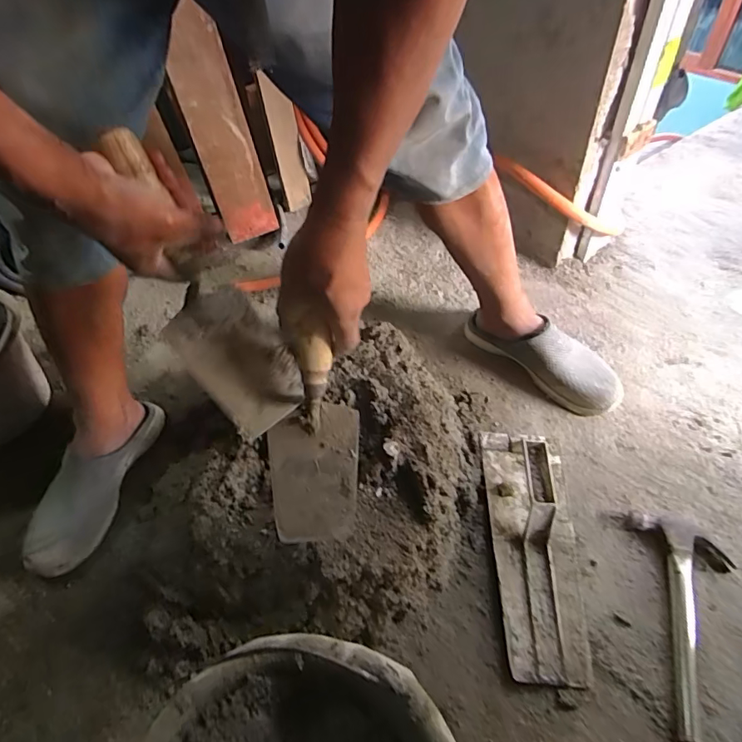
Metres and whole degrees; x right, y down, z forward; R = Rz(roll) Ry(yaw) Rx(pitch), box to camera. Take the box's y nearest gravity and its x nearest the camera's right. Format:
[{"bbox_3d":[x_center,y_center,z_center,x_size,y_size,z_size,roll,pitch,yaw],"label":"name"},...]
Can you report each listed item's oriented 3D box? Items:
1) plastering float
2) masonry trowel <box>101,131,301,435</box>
[{"bbox_3d":[0.195,0.197,0.577,0.095,0.052,0.300,-1,52,4],"label":"plastering float"},{"bbox_3d":[-0.161,-0.072,0.455,0.093,0.281,0.050,-33,19,-19],"label":"masonry trowel"}]

